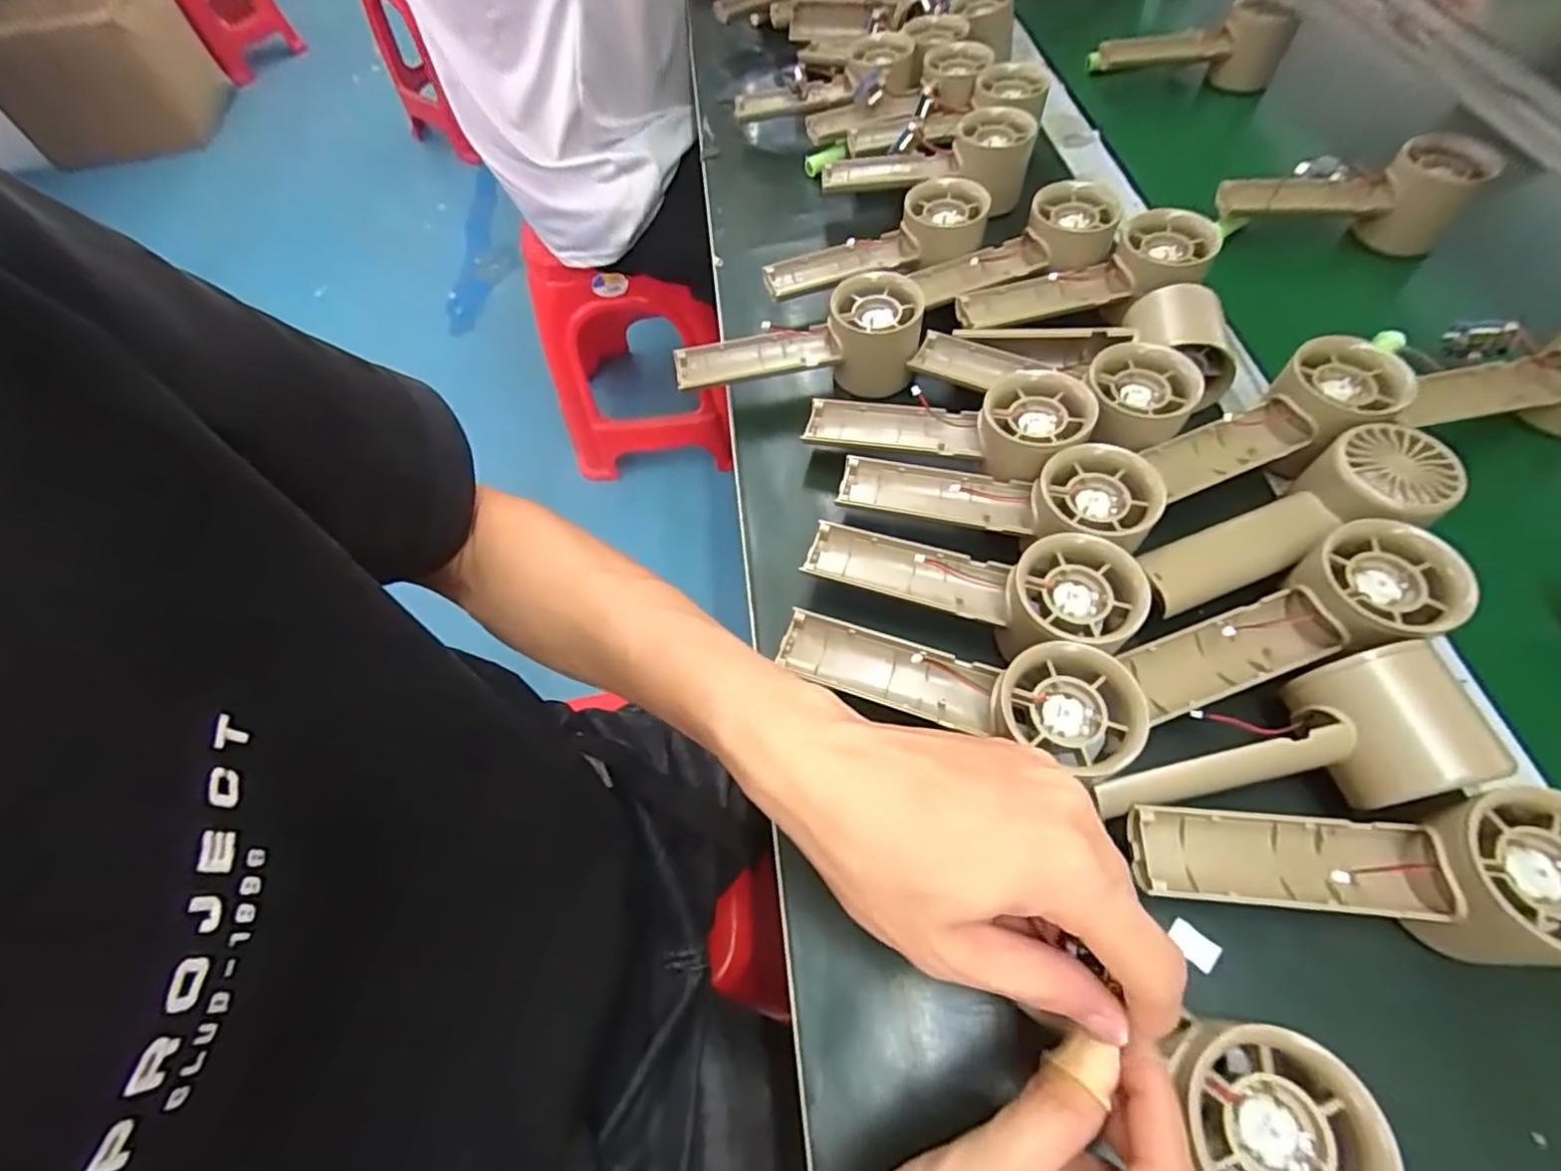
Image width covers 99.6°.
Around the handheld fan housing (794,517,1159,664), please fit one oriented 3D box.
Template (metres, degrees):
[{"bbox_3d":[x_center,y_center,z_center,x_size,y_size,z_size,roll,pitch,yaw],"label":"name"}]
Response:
[{"bbox_3d":[0.090,-0.001,0.326,0.157,0.039,0.053,11,61,24],"label":"handheld fan housing"}]

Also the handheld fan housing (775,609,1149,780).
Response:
[{"bbox_3d":[0.076,0.045,0.302,0.157,0.031,0.048,9,60,26],"label":"handheld fan housing"}]

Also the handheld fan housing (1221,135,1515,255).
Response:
[{"bbox_3d":[0.398,-0.282,0.466,0.151,0.056,0.051,7,61,9],"label":"handheld fan housing"}]

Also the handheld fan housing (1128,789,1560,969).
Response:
[{"bbox_3d":[0.221,0.110,0.257,0.156,0.045,0.052,-1,61,15],"label":"handheld fan housing"}]

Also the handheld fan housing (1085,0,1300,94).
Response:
[{"bbox_3d":[0.367,-0.483,0.594,0.155,0.054,0.066,4,61,8],"label":"handheld fan housing"}]

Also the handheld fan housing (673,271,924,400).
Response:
[{"bbox_3d":[0.010,-0.160,0.426,0.155,0.050,0.059,-3,60,4],"label":"handheld fan housing"}]

